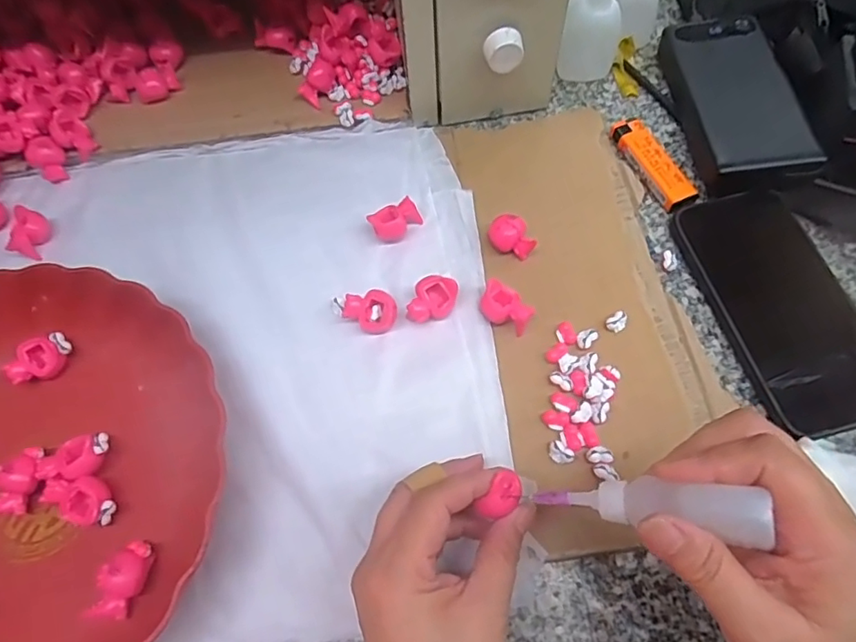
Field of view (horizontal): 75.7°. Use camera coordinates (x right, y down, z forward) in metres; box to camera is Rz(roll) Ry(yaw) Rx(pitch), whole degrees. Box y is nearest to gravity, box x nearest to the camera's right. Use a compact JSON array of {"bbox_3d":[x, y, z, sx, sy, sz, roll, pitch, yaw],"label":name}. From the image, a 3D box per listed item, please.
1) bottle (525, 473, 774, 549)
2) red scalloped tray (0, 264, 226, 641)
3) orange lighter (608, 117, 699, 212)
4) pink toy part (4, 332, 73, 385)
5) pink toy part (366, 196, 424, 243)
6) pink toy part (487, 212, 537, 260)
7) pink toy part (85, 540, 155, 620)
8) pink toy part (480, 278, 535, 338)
[{"bbox_3d":[0.087,0.075,0.226,0.090,0.017,0.019,-10,61,40],"label":"bottle"},{"bbox_3d":[-0.233,0.084,0.299,0.232,0.042,0.244,28,70,15],"label":"red scalloped tray"},{"bbox_3d":[0.162,-0.115,0.400,0.025,0.016,0.080,-24,66,-8],"label":"orange lighter"},{"bbox_3d":[-0.238,0.024,0.340,0.020,0.021,0.035,28,70,15],"label":"pink toy part"},{"bbox_3d":[-0.021,-0.067,0.368,0.031,0.014,0.020,-34,68,-12],"label":"pink toy part"},{"bbox_3d":[0.055,-0.054,0.363,0.023,0.019,0.028,-28,67,-9],"label":"pink toy part"},{"bbox_3d":[-0.156,0.133,0.284,0.018,0.021,0.036,11,66,8],"label":"pink toy part"},{"bbox_3d":[0.047,-0.008,0.342,0.025,0.018,0.035,-31,67,-11],"label":"pink toy part"}]

